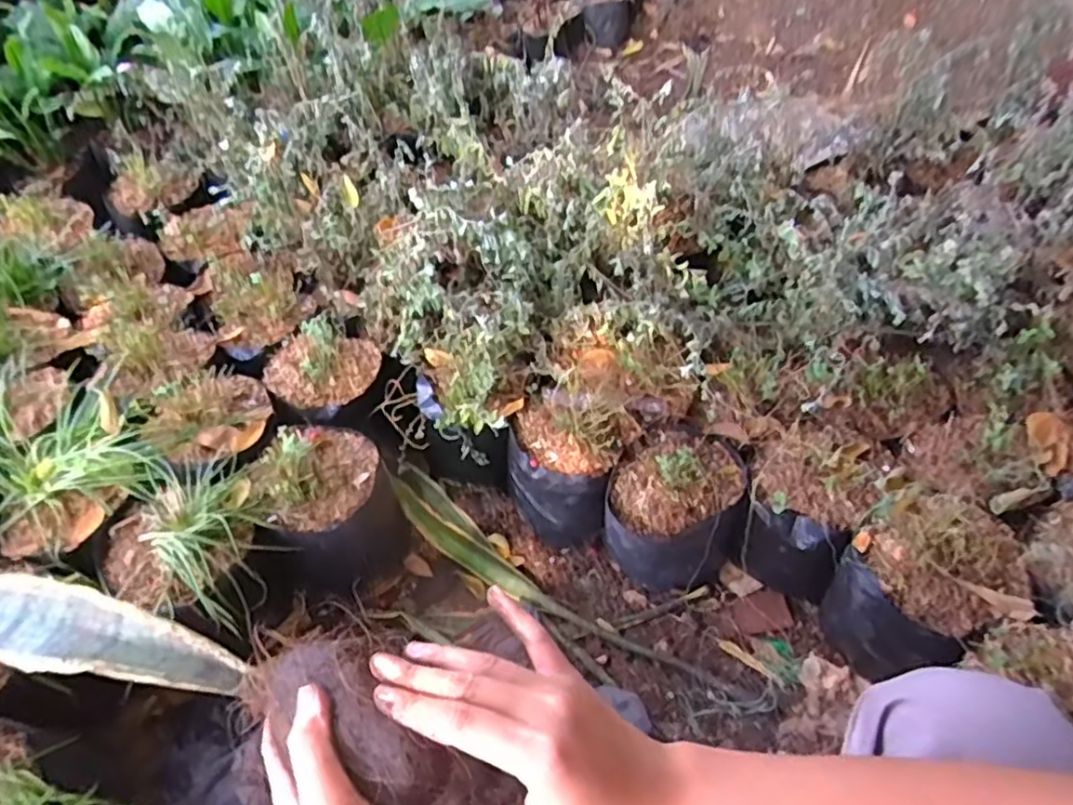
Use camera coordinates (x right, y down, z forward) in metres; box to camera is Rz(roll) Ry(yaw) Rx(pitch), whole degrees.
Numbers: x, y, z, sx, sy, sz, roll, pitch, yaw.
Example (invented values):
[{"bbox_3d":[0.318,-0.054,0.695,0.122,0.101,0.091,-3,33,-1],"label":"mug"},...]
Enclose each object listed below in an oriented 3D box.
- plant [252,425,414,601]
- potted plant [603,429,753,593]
[{"bbox_3d":[-0.246,0.131,0.791,0.149,0.210,0.124,-26,53,-22],"label":"plant"},{"bbox_3d":[0.167,0.129,0.782,0.156,0.178,0.152,1,48,-1],"label":"potted plant"}]

